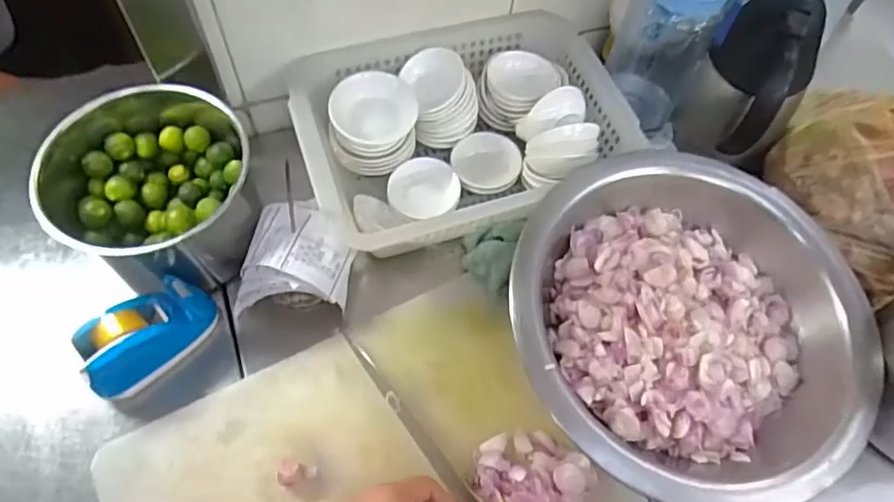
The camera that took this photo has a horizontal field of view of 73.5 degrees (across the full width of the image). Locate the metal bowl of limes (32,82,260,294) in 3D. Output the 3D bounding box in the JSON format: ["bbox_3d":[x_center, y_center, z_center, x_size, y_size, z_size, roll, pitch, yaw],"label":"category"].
[{"bbox_3d":[-0.267,-0.062,0.553,0.172,0.129,0.169,1,62,-2],"label":"metal bowl of limes"}]

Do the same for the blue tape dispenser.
[{"bbox_3d":[-0.259,0.072,0.519,0.051,0.059,0.111,39,67,17],"label":"blue tape dispenser"}]

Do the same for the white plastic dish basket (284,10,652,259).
[{"bbox_3d":[0.013,-0.125,0.620,0.309,0.090,0.216,-16,64,-11],"label":"white plastic dish basket"}]

